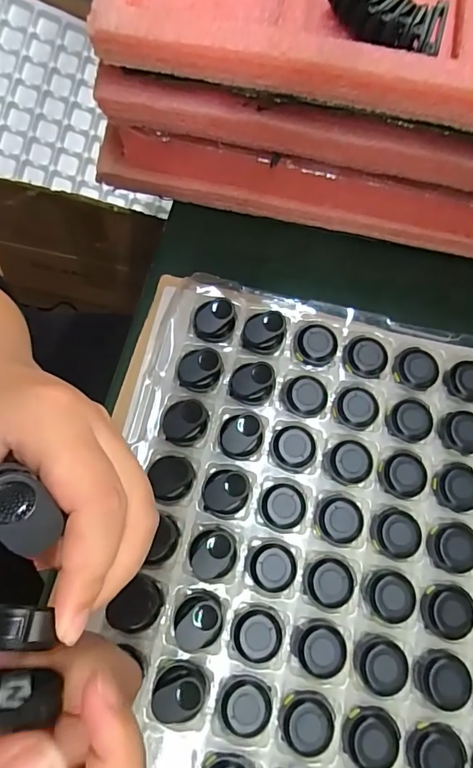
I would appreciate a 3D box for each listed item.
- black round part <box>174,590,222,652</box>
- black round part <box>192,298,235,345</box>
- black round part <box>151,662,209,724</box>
[{"bbox_3d":[-0.021,0.135,0.259,0.026,0.017,0.029,-3,73,-3],"label":"black round part"},{"bbox_3d":[-0.015,-0.044,0.317,0.028,0.019,0.025,3,72,-1],"label":"black round part"},{"bbox_3d":[-0.032,0.170,0.250,0.027,0.012,0.029,1,72,-2],"label":"black round part"}]

